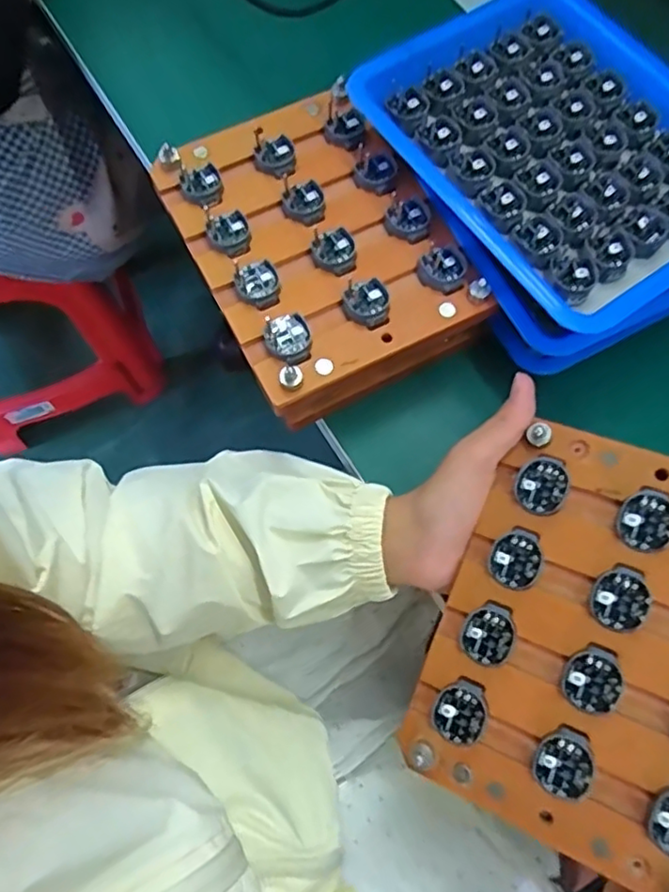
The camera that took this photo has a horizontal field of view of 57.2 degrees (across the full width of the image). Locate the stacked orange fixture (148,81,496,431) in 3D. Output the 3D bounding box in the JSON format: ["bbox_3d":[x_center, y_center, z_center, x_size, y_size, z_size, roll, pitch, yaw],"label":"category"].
[{"bbox_3d":[-0.012,-0.123,0.391,0.146,0.060,0.188,-25,73,-12],"label":"stacked orange fixture"}]

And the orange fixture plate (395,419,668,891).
[{"bbox_3d":[0.129,0.093,0.292,0.146,0.007,0.186,20,83,22],"label":"orange fixture plate"}]

